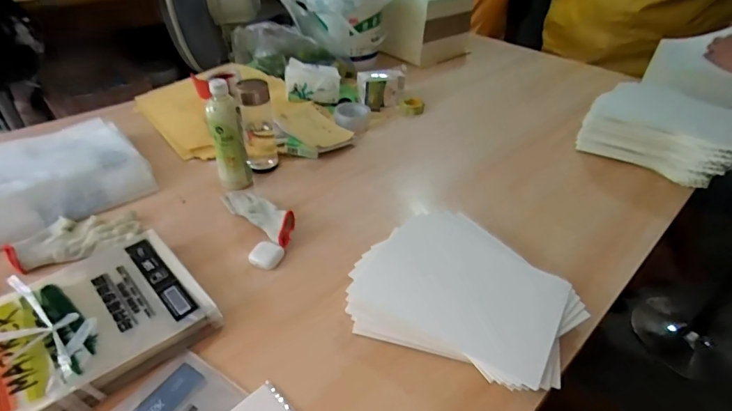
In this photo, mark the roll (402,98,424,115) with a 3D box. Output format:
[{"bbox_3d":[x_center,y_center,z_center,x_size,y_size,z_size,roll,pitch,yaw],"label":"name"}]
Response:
[{"bbox_3d":[0.131,-0.276,1.145,0.059,0.024,0.061,5,38,2],"label":"roll"}]

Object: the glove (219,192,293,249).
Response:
[{"bbox_3d":[-0.196,0.008,0.751,0.199,0.035,0.053,31,46,31],"label":"glove"}]

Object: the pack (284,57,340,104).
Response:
[{"bbox_3d":[-0.144,-0.336,1.120,0.144,0.093,0.066,-6,39,-12],"label":"pack"}]

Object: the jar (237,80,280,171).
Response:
[{"bbox_3d":[-0.223,-0.161,0.861,0.061,0.180,0.073,-8,39,-14],"label":"jar"}]

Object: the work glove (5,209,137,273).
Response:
[{"bbox_3d":[-0.486,0.050,0.699,0.180,0.021,0.108,-13,41,-19],"label":"work glove"}]

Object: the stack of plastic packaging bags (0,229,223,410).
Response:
[{"bbox_3d":[-0.396,0.167,0.541,0.327,0.043,0.236,-30,49,-35],"label":"stack of plastic packaging bags"}]

